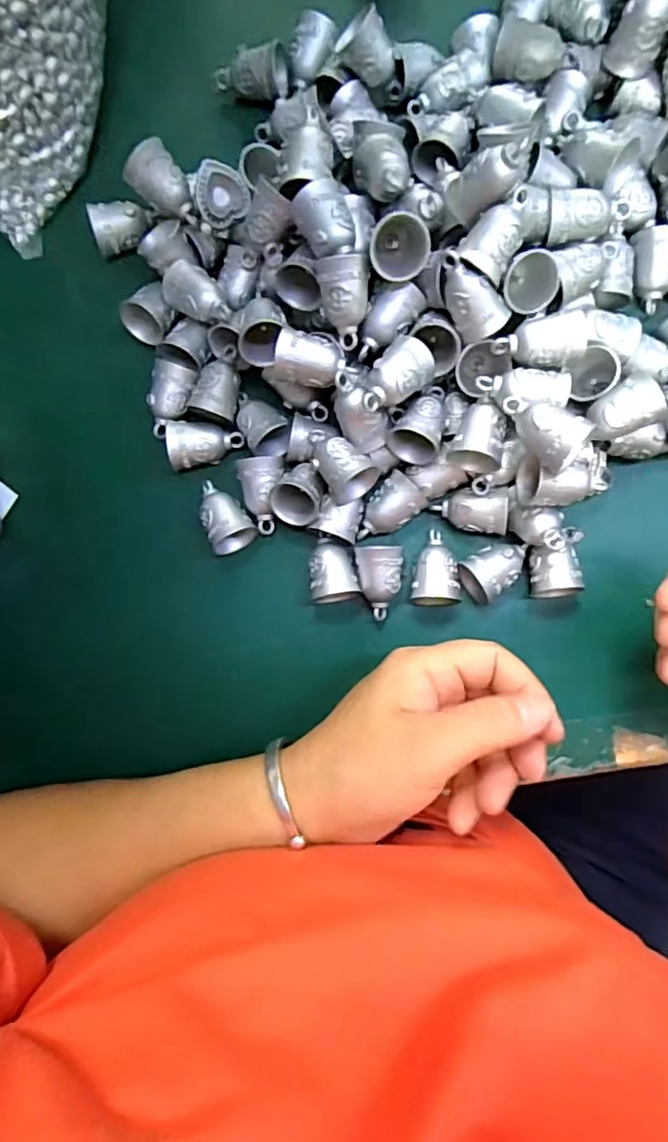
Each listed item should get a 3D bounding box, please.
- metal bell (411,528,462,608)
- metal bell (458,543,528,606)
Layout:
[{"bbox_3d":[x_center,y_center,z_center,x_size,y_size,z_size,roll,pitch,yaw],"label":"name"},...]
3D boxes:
[{"bbox_3d":[0.050,-0.001,0.289,0.023,0.017,0.038,-1,87,4],"label":"metal bell"},{"bbox_3d":[0.079,-0.002,0.284,0.033,0.021,0.023,-38,85,2],"label":"metal bell"}]

